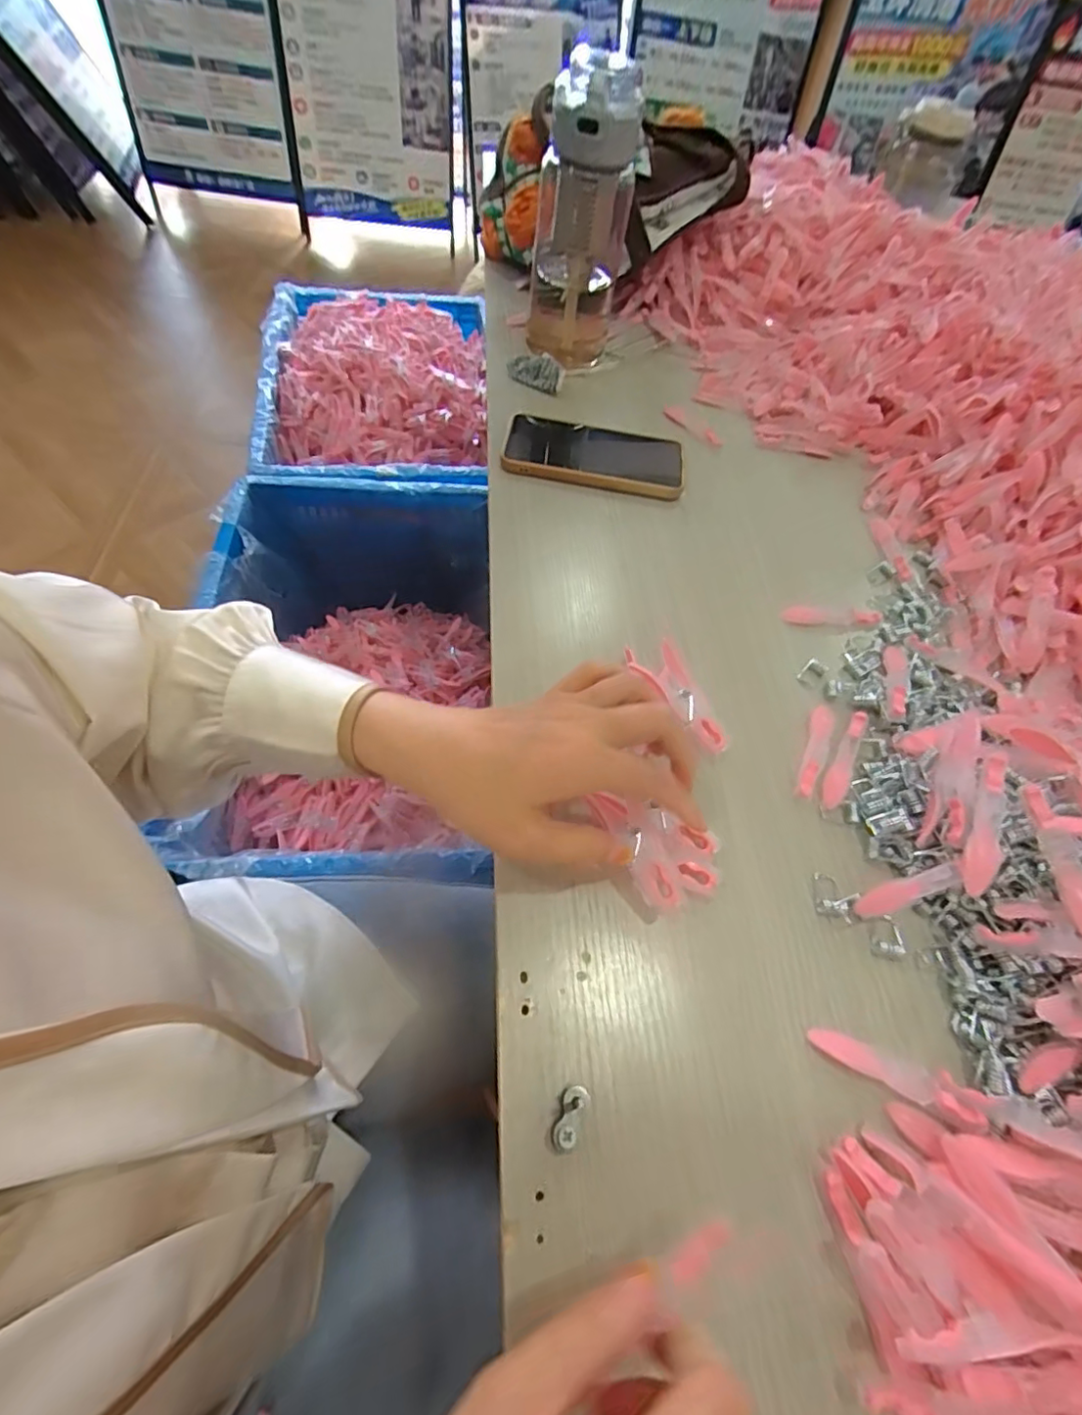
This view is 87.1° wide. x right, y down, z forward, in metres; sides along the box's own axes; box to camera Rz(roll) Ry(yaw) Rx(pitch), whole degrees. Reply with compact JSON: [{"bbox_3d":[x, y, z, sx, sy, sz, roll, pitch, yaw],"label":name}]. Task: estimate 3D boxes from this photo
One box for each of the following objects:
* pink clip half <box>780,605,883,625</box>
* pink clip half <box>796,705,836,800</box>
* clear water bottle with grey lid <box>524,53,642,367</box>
[{"bbox_3d":[0.223,-0.071,0.436,0.080,0.004,0.018,0,58,-7],"label":"pink clip half"},{"bbox_3d":[0.178,0.026,0.367,0.014,0.004,0.074,25,59,9],"label":"pink clip half"},{"bbox_3d":[0.034,-0.419,0.509,0.082,0.211,0.066,3,58,-5],"label":"clear water bottle with grey lid"}]

